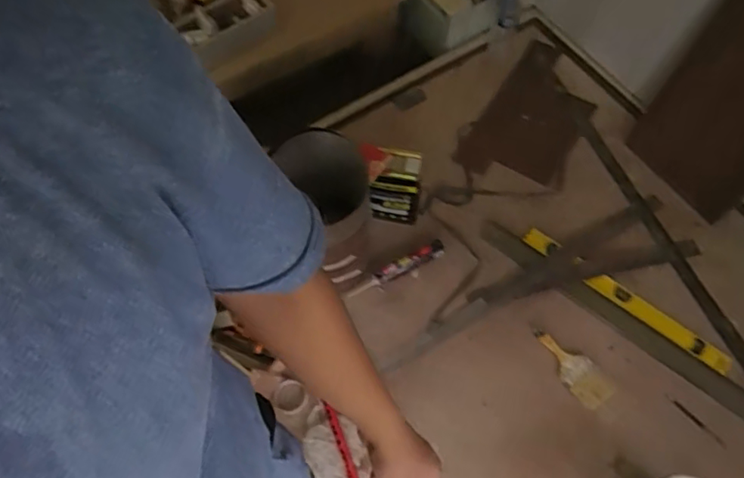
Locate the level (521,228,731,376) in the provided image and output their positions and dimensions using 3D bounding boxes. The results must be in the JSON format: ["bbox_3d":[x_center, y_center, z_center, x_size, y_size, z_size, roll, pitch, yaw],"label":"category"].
[{"bbox_3d":[0.679,0.155,1.533,0.597,0.030,0.060,35,69,18],"label":"level"}]

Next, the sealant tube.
[{"bbox_3d":[0.070,0.084,1.572,0.303,0.050,0.044,-28,66,-11],"label":"sealant tube"}]

